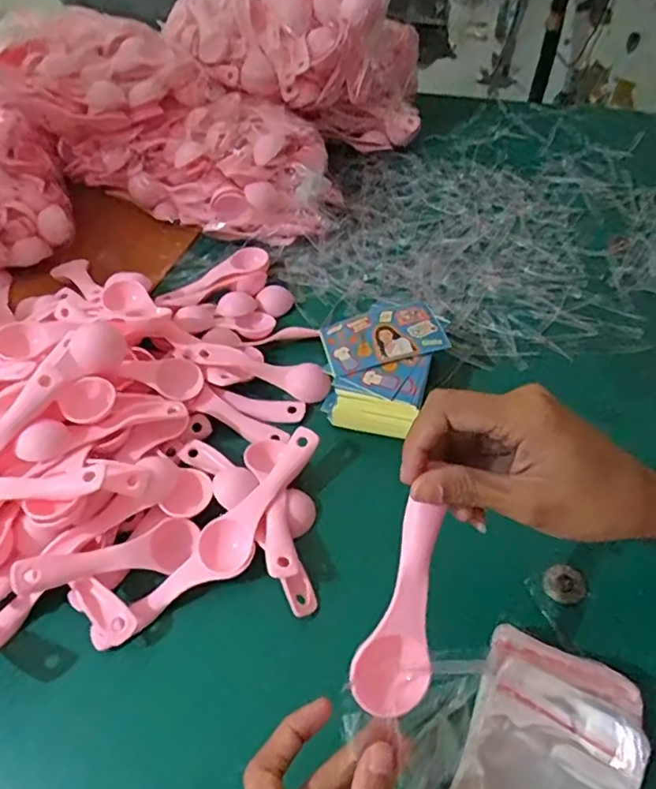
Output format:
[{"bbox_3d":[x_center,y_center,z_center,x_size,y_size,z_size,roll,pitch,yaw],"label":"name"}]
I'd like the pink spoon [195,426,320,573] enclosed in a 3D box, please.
[{"bbox_3d":[-0.047,0.071,0.397,0.034,0.031,0.109,23,58,22],"label":"pink spoon"}]

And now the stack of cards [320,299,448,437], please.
[{"bbox_3d":[0.042,-0.029,0.456,0.090,0.041,0.120,18,56,19],"label":"stack of cards"}]

